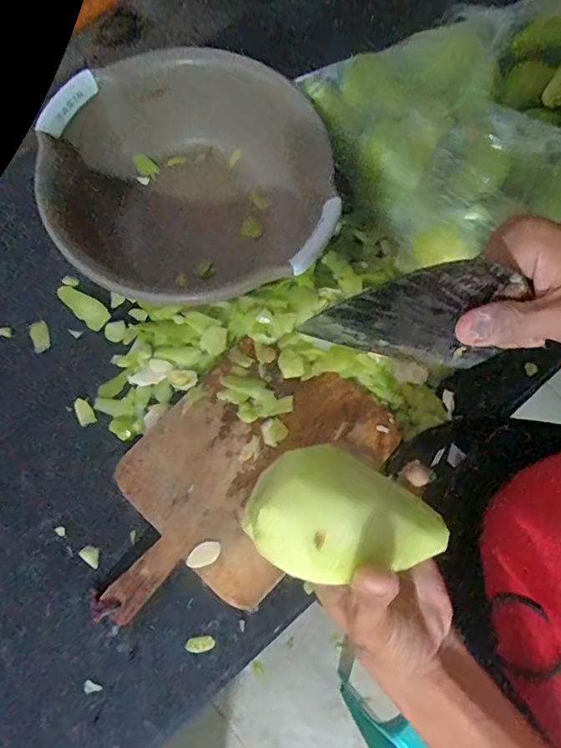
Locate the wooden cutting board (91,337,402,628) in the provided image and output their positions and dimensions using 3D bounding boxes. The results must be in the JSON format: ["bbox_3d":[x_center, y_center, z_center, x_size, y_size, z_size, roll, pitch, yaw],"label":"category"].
[{"bbox_3d":[-0.061,0.131,0.618,0.226,0.031,0.374,43,78,11],"label":"wooden cutting board"}]

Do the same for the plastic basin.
[{"bbox_3d":[-0.115,-0.237,0.686,0.341,0.143,0.348,0,74,0],"label":"plastic basin"}]

